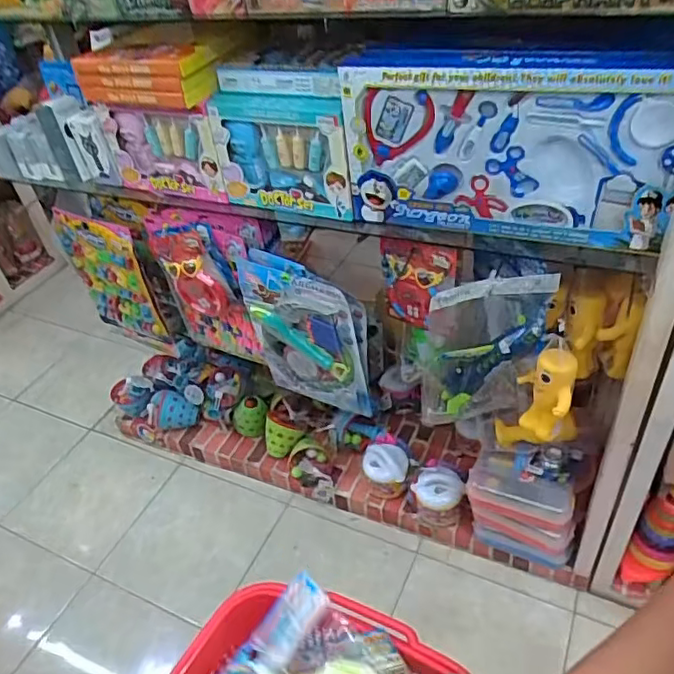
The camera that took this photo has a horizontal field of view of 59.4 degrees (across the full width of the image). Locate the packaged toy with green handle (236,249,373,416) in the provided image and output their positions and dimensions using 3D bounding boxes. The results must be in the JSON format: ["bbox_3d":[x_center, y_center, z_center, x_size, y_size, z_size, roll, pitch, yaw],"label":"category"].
[{"bbox_3d":[-0.075,0.000,1.319,0.309,0.371,0.056,18,47,28],"label":"packaged toy with green handle"}]

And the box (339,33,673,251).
[{"bbox_3d":[0.260,-0.305,0.904,0.485,0.283,0.126,16,46,26],"label":"box"}]

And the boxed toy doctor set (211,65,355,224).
[{"bbox_3d":[-0.092,-0.349,1.065,0.265,0.234,0.074,13,44,23],"label":"boxed toy doctor set"}]

